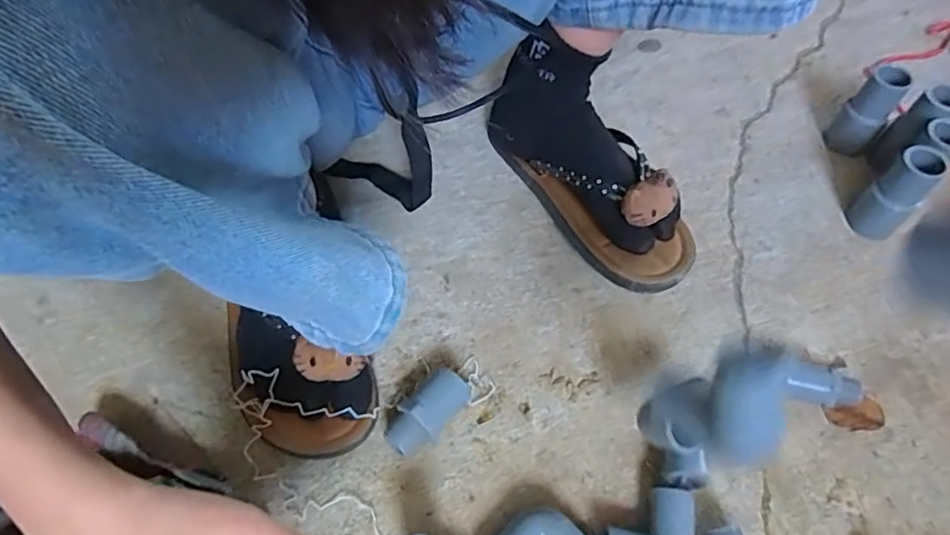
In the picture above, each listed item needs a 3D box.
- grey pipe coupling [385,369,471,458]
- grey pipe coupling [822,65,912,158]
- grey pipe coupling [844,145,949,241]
[{"bbox_3d":[-0.033,0.107,0.426,0.032,0.035,0.064,33,64,18],"label":"grey pipe coupling"},{"bbox_3d":[0.359,-0.142,0.548,0.037,0.083,0.030,38,66,20],"label":"grey pipe coupling"},{"bbox_3d":[0.355,-0.064,0.504,0.034,0.079,0.040,-38,66,-20],"label":"grey pipe coupling"}]

